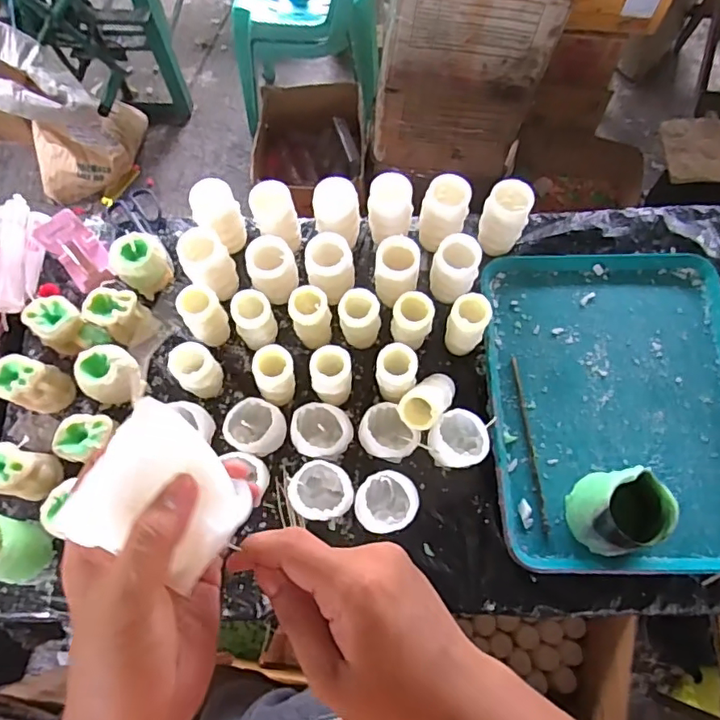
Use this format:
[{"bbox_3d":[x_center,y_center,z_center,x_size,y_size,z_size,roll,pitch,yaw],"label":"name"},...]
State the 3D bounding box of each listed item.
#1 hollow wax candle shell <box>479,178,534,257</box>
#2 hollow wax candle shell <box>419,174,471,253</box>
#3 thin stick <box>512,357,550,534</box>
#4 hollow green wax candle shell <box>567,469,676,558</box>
[{"bbox_3d":[0.208,-0.204,0.785,0.067,0.104,0.064,11,70,6],"label":"hollow wax candle shell"},{"bbox_3d":[0.121,-0.206,0.783,0.068,0.095,0.076,10,70,5],"label":"hollow wax candle shell"},{"bbox_3d":[0.229,0.109,0.728,0.009,0.006,0.238,-5,69,0],"label":"thin stick"},{"bbox_3d":[0.303,0.178,0.631,0.086,0.102,0.094,-3,69,0],"label":"hollow green wax candle shell"}]

